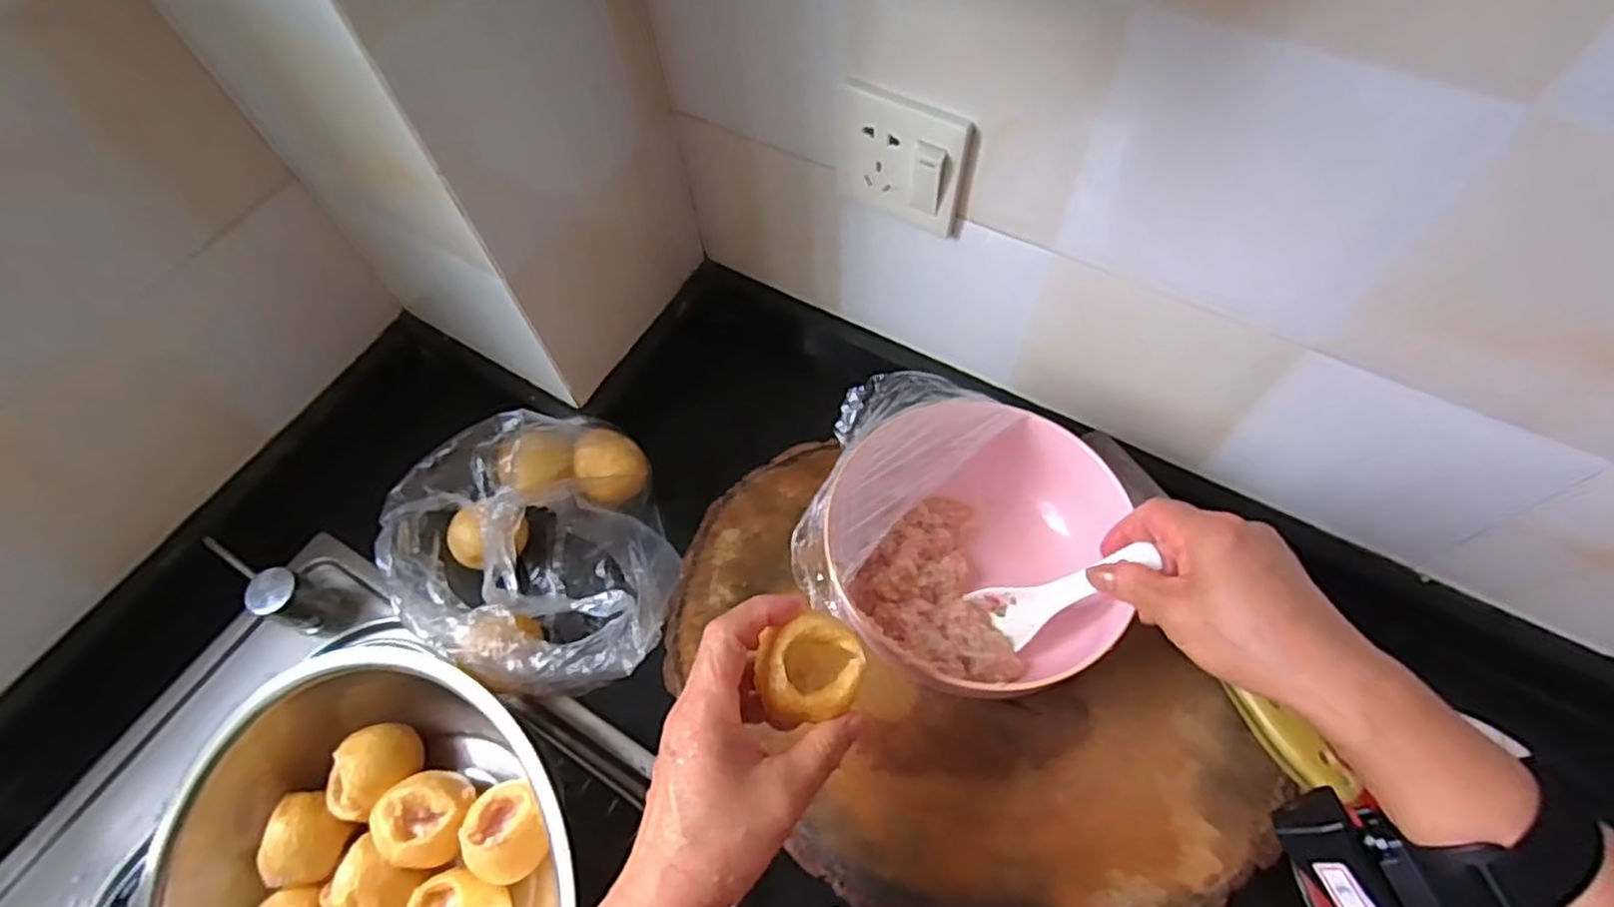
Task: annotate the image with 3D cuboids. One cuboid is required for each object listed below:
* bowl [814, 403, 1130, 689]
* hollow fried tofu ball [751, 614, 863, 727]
[{"bbox_3d":[0.103,0.059,0.460,0.173,0.075,0.166,-1,61,3],"label":"bowl"},{"bbox_3d":[0.004,0.105,0.347,0.047,0.041,0.044,-1,61,3],"label":"hollow fried tofu ball"}]

